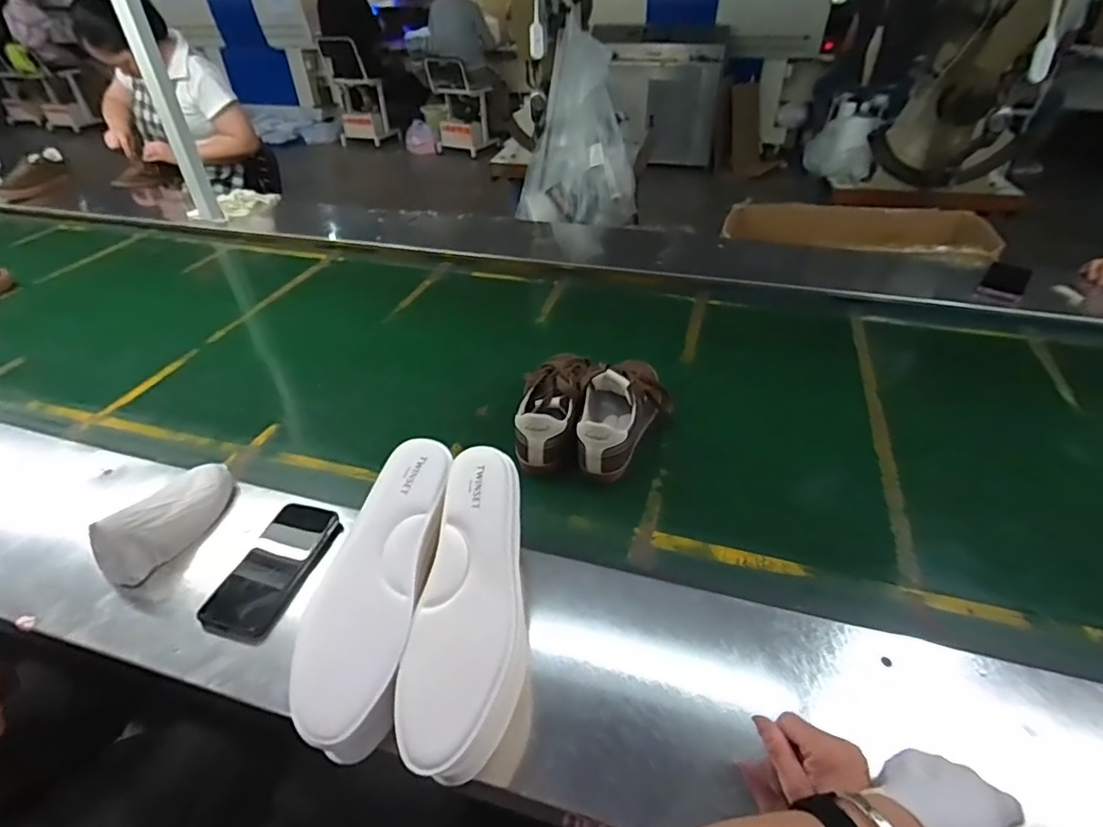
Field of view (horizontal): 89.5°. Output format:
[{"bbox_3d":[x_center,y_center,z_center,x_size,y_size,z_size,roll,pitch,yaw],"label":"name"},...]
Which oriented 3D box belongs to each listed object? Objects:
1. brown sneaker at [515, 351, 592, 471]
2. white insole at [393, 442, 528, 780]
[{"bbox_3d":[0.006,-0.019,0.825,0.089,0.089,0.239,5,40,8],"label":"brown sneaker"},{"bbox_3d":[-0.064,0.160,0.487,0.098,0.036,0.263,6,60,7],"label":"white insole"}]

